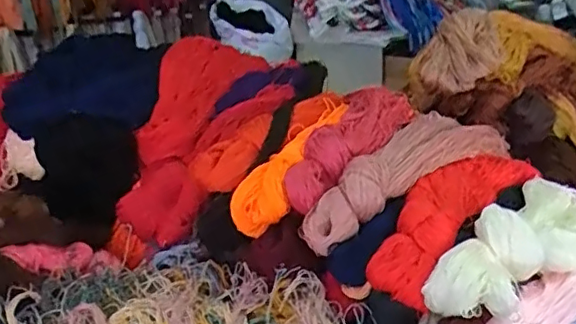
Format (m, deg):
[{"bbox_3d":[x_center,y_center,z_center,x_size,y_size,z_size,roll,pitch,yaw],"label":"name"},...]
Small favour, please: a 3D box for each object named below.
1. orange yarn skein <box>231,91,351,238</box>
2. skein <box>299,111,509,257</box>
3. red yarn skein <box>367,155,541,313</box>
[{"bbox_3d":[0.021,-0.019,0.788,0.065,0.066,0.296,8,43,29],"label":"orange yarn skein"},{"bbox_3d":[0.164,0.010,0.756,0.360,0.089,0.092,-19,25,-39],"label":"skein"},{"bbox_3d":[0.204,0.061,0.700,0.076,0.086,0.309,15,26,41],"label":"red yarn skein"}]

